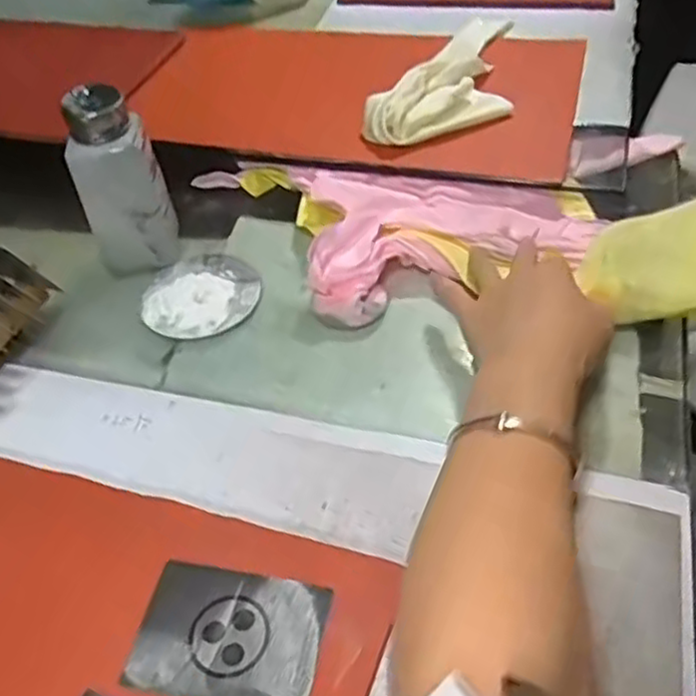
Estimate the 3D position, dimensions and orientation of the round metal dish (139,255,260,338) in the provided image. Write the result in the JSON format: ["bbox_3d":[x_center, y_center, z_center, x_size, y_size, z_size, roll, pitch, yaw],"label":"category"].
[{"bbox_3d":[-0.104,-0.039,0.519,0.081,0.007,0.081,-3,48,4],"label":"round metal dish"}]

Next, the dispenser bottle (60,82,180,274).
[{"bbox_3d":[-0.158,-0.109,0.509,0.055,0.137,0.047,-13,48,-5],"label":"dispenser bottle"}]

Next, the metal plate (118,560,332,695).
[{"bbox_3d":[-0.055,0.133,0.339,0.085,0.004,0.061,7,49,12],"label":"metal plate"}]

